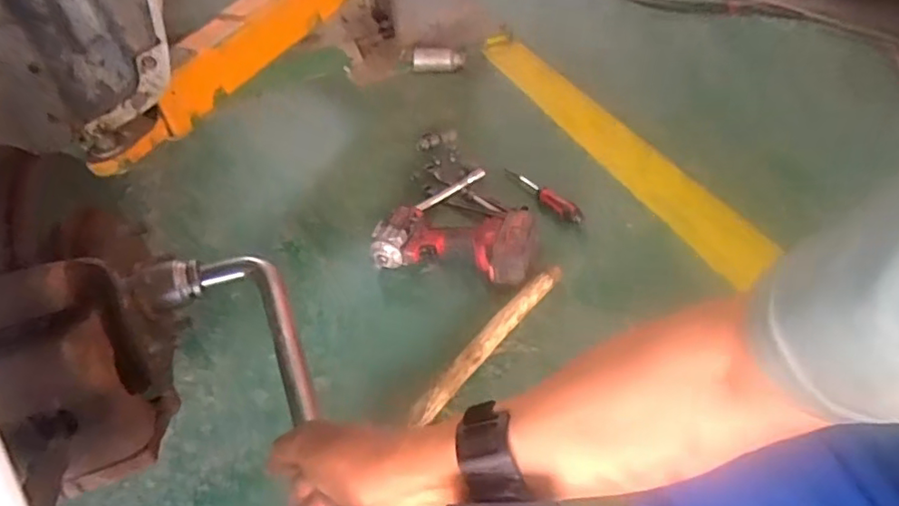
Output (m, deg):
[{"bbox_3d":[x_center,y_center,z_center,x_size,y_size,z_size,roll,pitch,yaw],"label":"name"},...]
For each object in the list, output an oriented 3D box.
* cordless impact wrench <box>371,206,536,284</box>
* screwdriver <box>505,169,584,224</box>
[{"bbox_3d":[0.012,-0.023,0.987,0.265,0.075,0.145,7,45,16],"label":"cordless impact wrench"},{"bbox_3d":[0.174,-0.114,1.095,0.035,0.027,0.208,-26,45,-18],"label":"screwdriver"}]

